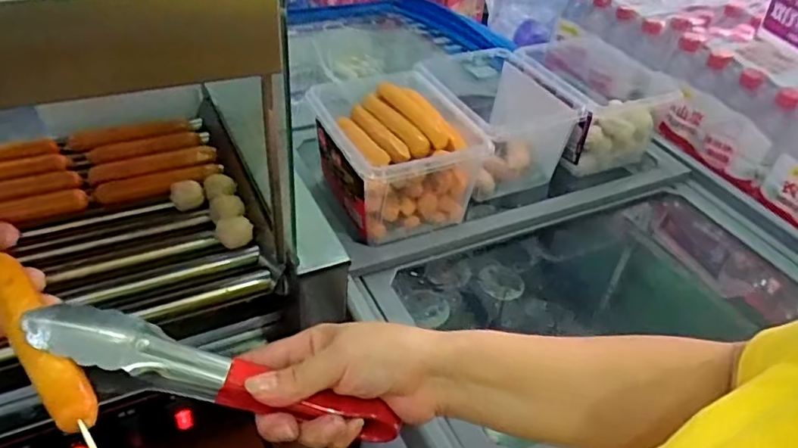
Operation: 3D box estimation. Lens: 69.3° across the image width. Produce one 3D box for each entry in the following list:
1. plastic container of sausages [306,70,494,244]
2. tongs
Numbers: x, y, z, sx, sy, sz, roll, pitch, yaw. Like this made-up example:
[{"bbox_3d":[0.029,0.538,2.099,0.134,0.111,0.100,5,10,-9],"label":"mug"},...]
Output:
[{"bbox_3d":[-0.004,-0.081,0.717,0.173,0.126,0.194,-17,45,-24],"label":"plastic container of sausages"},{"bbox_3d":[-0.110,0.095,0.350,0.223,0.026,0.036,20,40,-6],"label":"tongs"}]

